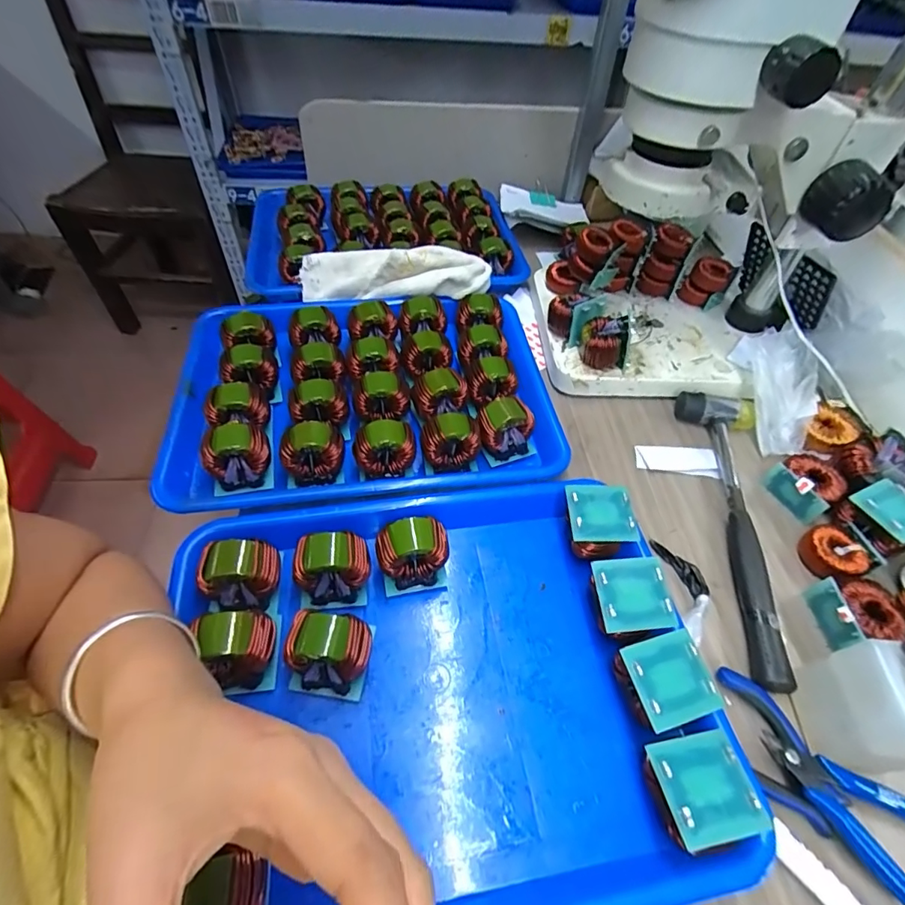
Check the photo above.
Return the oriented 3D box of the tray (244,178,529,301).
[{"bbox_3d":[-0.079,-0.280,0.610,0.347,0.051,0.246,-8,52,-10],"label":"tray"}]

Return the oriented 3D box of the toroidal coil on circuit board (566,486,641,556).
[{"bbox_3d":[0.105,0.056,0.360,0.047,0.045,0.047,0,51,-4],"label":"toroidal coil on circuit board"}]

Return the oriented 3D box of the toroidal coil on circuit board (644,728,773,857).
[{"bbox_3d":[0.127,0.182,0.258,0.048,0.048,0.047,-6,52,-8],"label":"toroidal coil on circuit board"}]

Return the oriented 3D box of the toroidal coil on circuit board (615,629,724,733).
[{"bbox_3d":[0.127,0.142,0.292,0.046,0.044,0.045,-13,53,-14],"label":"toroidal coil on circuit board"}]

